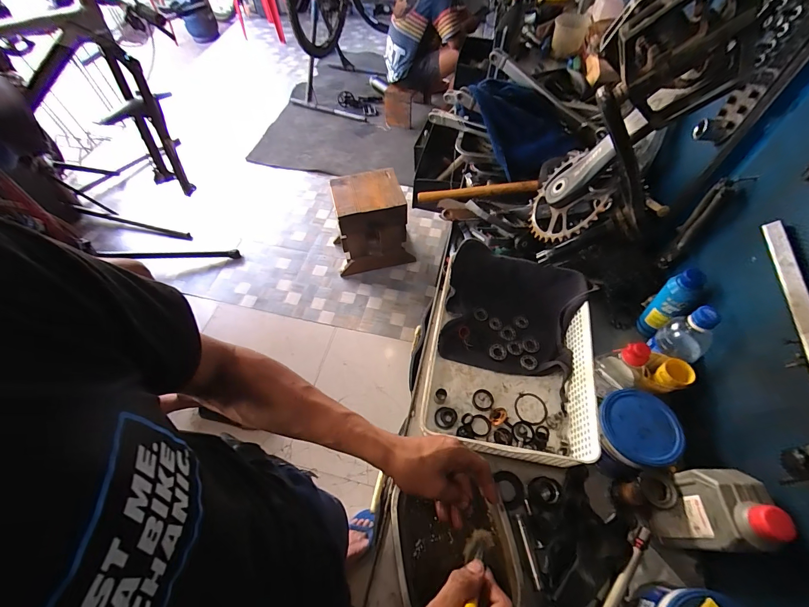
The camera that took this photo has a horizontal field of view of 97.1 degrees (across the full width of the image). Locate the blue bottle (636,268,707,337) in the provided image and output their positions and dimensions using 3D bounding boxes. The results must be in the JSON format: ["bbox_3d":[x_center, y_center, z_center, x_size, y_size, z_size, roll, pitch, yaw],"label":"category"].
[{"bbox_3d":[0.442,0.001,0.602,0.040,0.140,0.045,-37,63,-21],"label":"blue bottle"}]

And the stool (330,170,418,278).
[{"bbox_3d":[-0.161,-0.370,1.730,0.350,0.415,0.213,-9,57,-5],"label":"stool"}]

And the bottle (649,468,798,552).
[{"bbox_3d":[0.362,0.243,0.422,0.050,0.170,0.078,-1,57,0],"label":"bottle"}]

